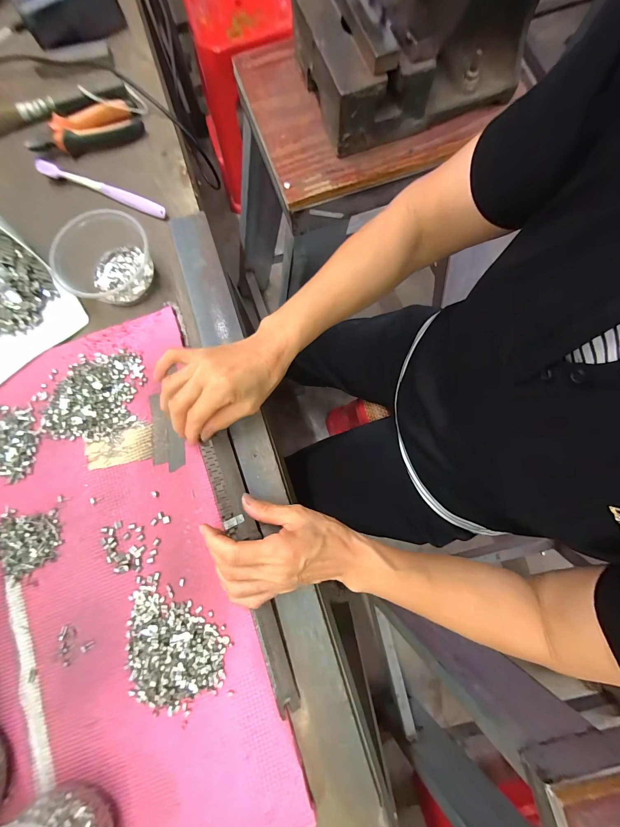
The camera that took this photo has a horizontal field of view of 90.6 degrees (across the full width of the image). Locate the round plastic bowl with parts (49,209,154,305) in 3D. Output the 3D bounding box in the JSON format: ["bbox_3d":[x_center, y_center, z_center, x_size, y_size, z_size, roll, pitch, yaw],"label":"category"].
[{"bbox_3d":[-0.236,-0.179,0.354,0.085,0.057,0.092,0,79,3],"label":"round plastic bowl with parts"}]

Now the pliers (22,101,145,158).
[{"bbox_3d":[-0.307,-0.386,0.415,0.148,0.023,0.052,-18,79,-1],"label":"pliers"}]

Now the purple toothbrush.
[{"bbox_3d":[-0.273,-0.297,0.402,0.184,0.014,0.014,21,81,6],"label":"purple toothbrush"}]

